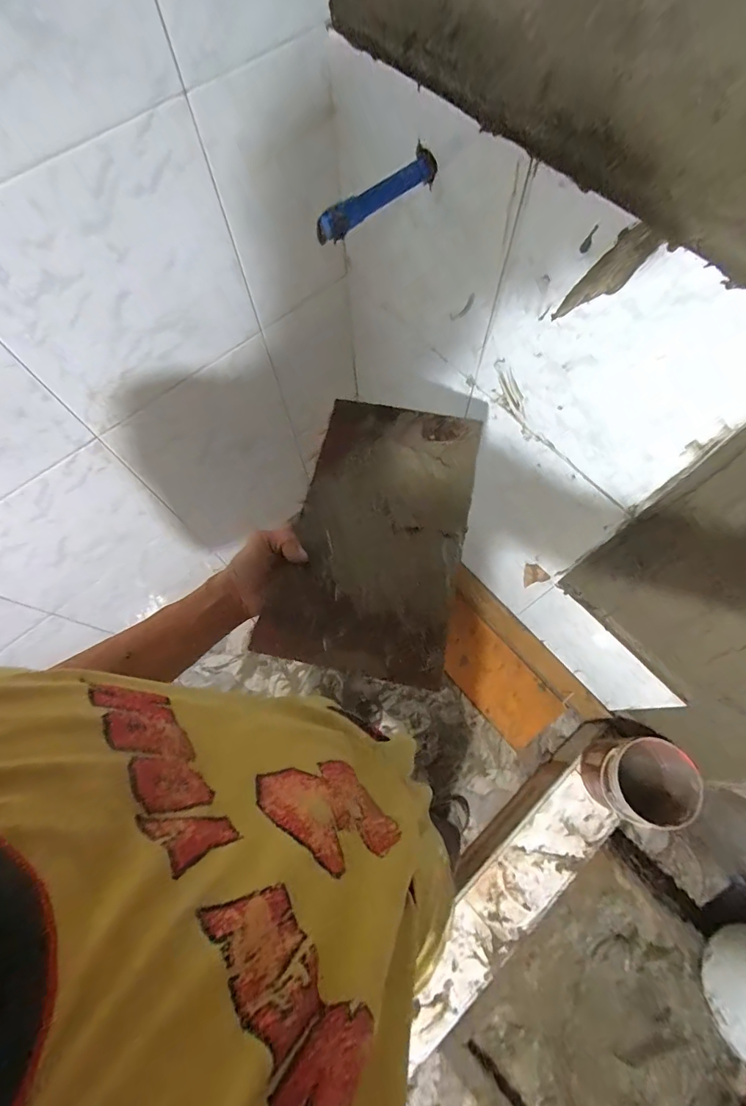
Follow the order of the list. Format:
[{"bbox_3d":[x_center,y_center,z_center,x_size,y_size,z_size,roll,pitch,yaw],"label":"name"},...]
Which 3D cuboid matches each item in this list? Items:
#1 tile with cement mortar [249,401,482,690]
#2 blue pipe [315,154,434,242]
[{"bbox_3d":[0.009,-0.033,0.538,0.193,0.026,0.345,11,70,7],"label":"tile with cement mortar"},{"bbox_3d":[0.003,-0.394,0.513,0.153,0.028,0.022,-40,72,-12],"label":"blue pipe"}]

